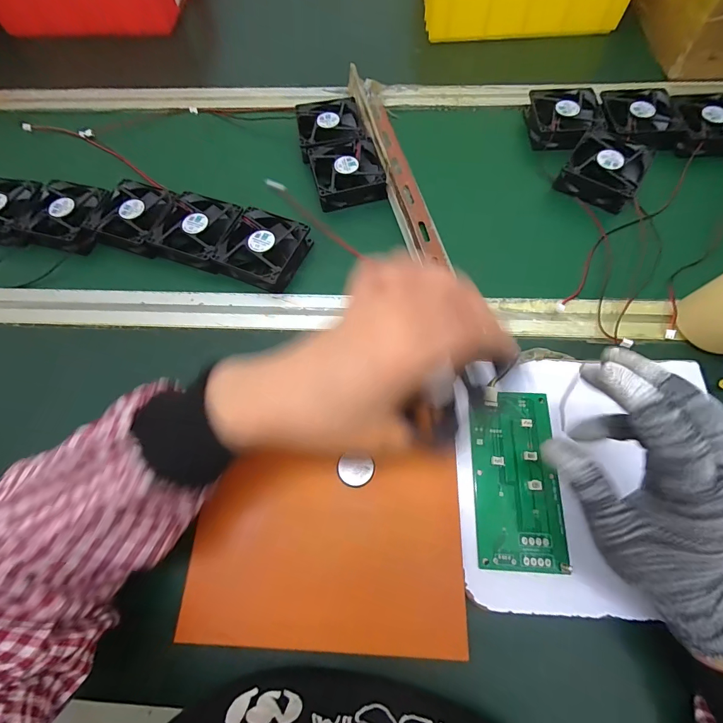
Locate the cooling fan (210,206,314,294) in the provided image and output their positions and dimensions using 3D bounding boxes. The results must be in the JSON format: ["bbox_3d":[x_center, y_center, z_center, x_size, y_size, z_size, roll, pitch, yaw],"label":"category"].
[{"bbox_3d":[-0.106,-0.123,0.396,0.079,0.029,0.080,22,66,14],"label":"cooling fan"}]

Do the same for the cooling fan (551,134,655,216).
[{"bbox_3d":[0.280,-0.221,0.419,0.092,0.035,0.093,33,69,18],"label":"cooling fan"}]

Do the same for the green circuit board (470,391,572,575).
[{"bbox_3d":[0.122,0.089,0.285,0.065,0.012,0.131,2,63,4],"label":"green circuit board"}]

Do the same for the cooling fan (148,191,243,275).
[{"bbox_3d":[-0.184,-0.147,0.408,0.084,0.030,0.080,19,65,12],"label":"cooling fan"}]

